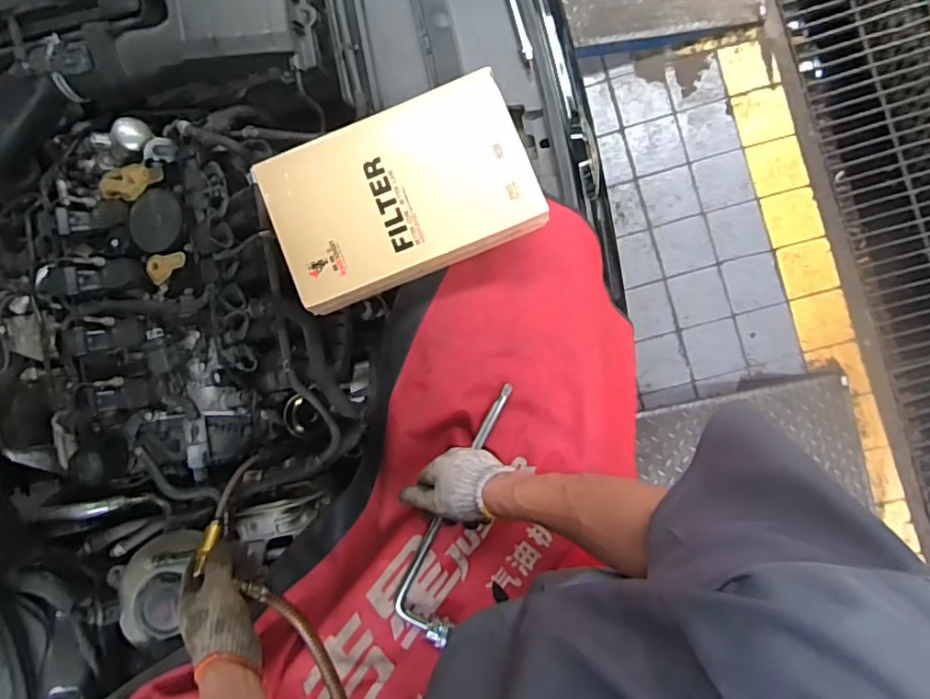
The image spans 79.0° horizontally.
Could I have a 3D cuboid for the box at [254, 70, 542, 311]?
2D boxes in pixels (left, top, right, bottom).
[{"bbox_3d":[-0.086,-0.207,0.752,0.343,0.049,0.219,-22,86,4],"label":"box"}]

